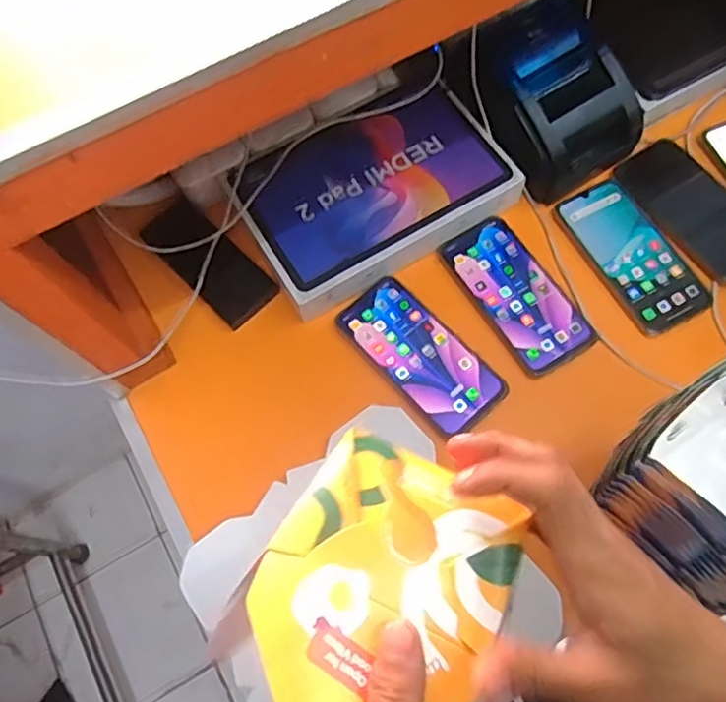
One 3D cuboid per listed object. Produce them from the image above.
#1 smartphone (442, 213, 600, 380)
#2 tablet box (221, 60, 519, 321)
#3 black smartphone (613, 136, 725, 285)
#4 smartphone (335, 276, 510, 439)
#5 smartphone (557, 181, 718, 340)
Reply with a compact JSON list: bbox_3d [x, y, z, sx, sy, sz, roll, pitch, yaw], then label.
[{"bbox_3d":[0.151,-0.060,0.619,0.080,0.006,0.168,-30,69,-9],"label":"smartphone"},{"bbox_3d":[0.010,-0.169,0.648,0.261,0.049,0.181,-31,69,-10],"label":"tablet box"},{"bbox_3d":[0.339,-0.147,0.634,0.085,0.009,0.164,-32,69,-10],"label":"black smartphone"},{"bbox_3d":[0.055,0.002,0.599,0.078,0.006,0.166,-40,71,-13],"label":"smartphone"},{"bbox_3d":[0.272,-0.101,0.627,0.079,0.007,0.168,-27,68,-8],"label":"smartphone"}]

